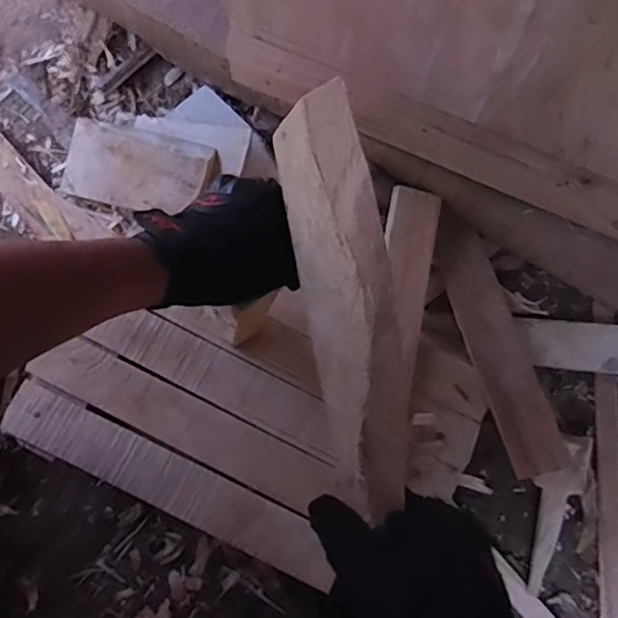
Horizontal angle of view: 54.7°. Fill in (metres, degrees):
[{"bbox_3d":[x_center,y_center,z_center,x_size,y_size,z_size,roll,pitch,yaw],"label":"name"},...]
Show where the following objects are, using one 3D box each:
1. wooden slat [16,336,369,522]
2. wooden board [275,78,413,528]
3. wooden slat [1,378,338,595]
[{"bbox_3d":[-0.110,0.121,0.591,0.332,0.013,0.055,26,82,4],"label":"wooden slat"},{"bbox_3d":[0.023,-0.007,0.363,0.015,0.082,0.249,-5,79,-36],"label":"wooden board"},{"bbox_3d":[-0.135,0.169,0.578,0.344,0.009,0.053,26,82,4],"label":"wooden slat"}]

